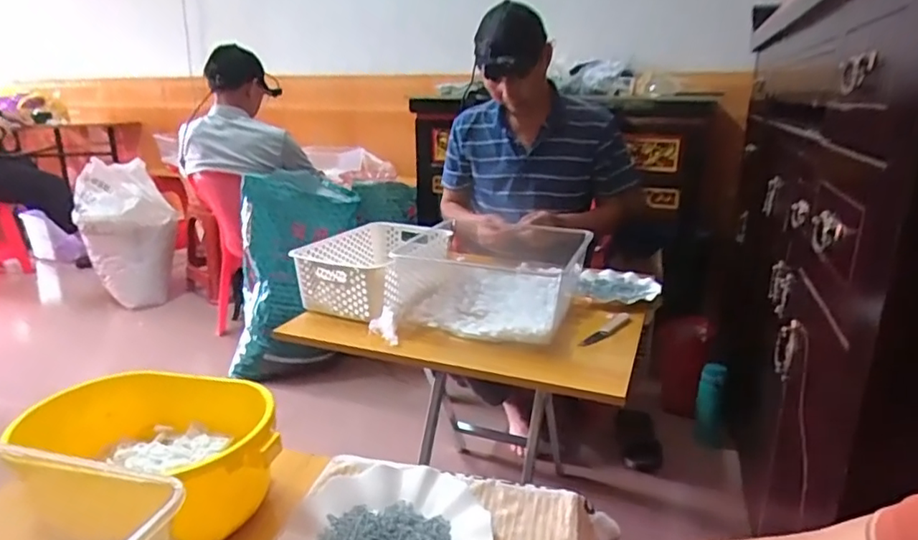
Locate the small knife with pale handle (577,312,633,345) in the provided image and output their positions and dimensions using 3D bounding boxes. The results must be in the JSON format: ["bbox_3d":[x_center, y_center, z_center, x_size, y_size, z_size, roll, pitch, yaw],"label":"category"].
[{"bbox_3d":[0.267,0.106,1.028,0.026,0.009,0.179,14,22,35],"label":"small knife with pale handle"}]

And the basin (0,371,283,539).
[{"bbox_3d":[-0.295,0.179,0.569,0.251,0.094,0.149,5,18,12],"label":"basin"}]

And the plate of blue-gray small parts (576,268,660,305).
[{"bbox_3d":[0.339,0.030,1.225,0.164,0.015,0.185,5,18,12],"label":"plate of blue-gray small parts"}]

